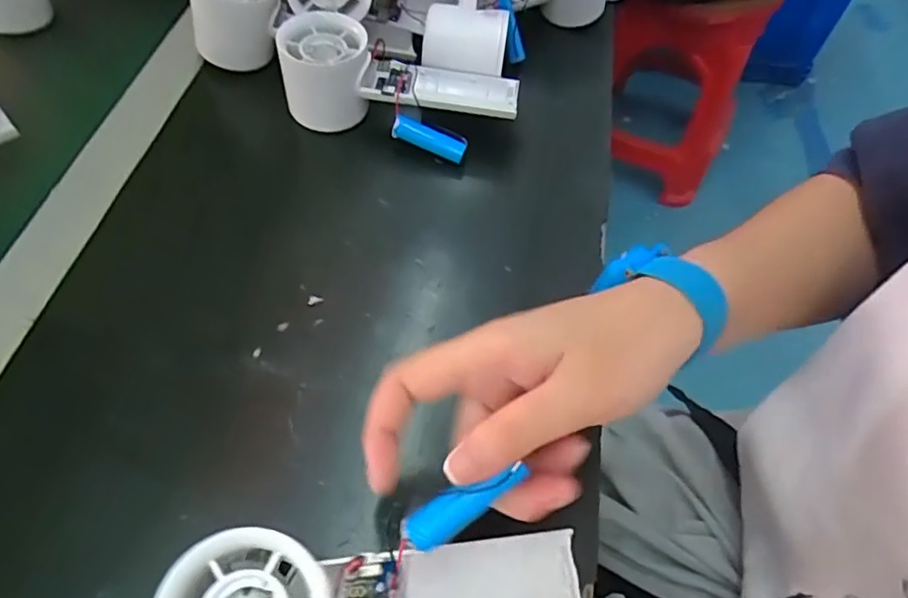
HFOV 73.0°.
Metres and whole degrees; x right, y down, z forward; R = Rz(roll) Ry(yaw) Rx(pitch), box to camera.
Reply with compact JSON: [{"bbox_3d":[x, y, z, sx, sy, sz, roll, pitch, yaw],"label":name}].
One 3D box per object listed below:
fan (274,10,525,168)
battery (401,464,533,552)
[{"bbox_3d":[-0.037,-0.142,0.409,0.154,0.049,0.063,16,57,6],"label":"fan"},{"bbox_3d":[0.004,0.076,0.224,0.047,0.011,0.013,-29,60,-2],"label":"battery"}]

